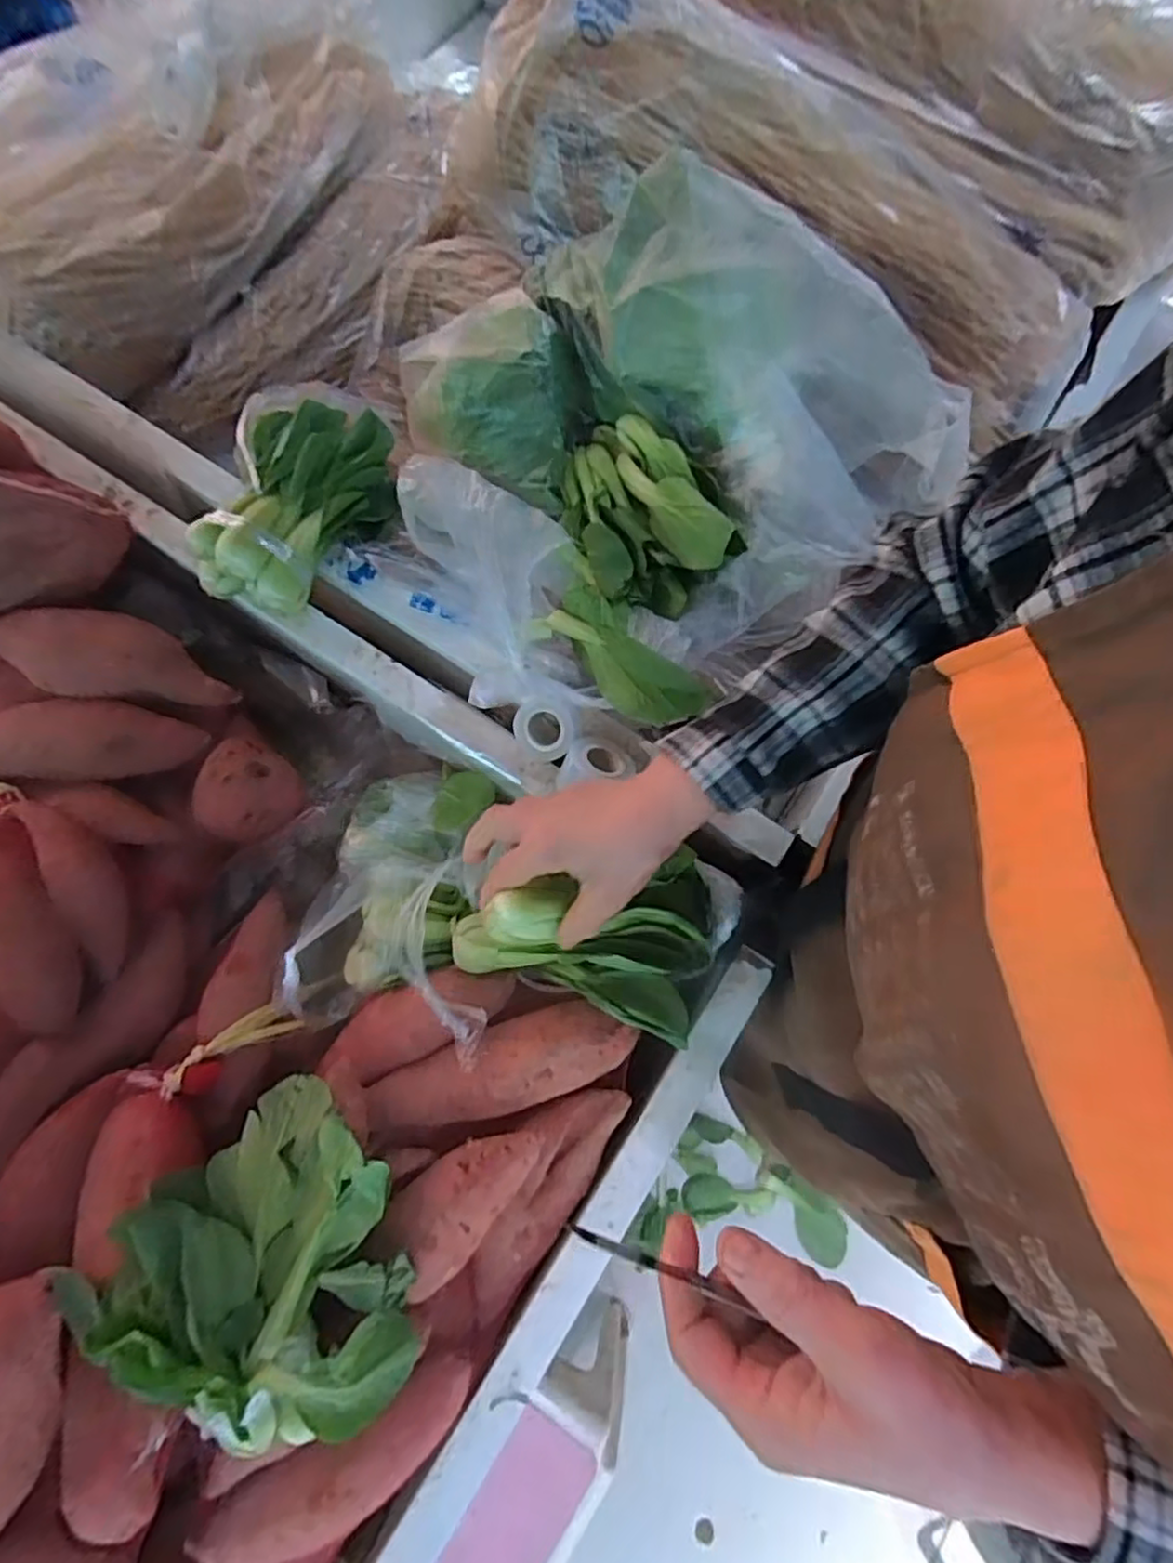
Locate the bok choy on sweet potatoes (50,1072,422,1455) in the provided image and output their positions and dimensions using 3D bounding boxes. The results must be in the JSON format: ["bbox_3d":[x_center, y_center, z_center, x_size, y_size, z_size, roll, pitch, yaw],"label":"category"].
[{"bbox_3d":[-0.173,0.272,0.376,0.184,0.078,0.159,31,77,6],"label":"bok choy on sweet potatoes"}]

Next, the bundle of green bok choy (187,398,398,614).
[{"bbox_3d":[-0.234,-0.228,0.549,0.108,0.072,0.186,21,77,4],"label":"bundle of green bok choy"}]

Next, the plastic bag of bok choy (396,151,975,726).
[{"bbox_3d":[0.036,-0.247,0.516,0.370,0.144,0.365,-33,79,-9],"label":"plastic bag of bok choy"}]

